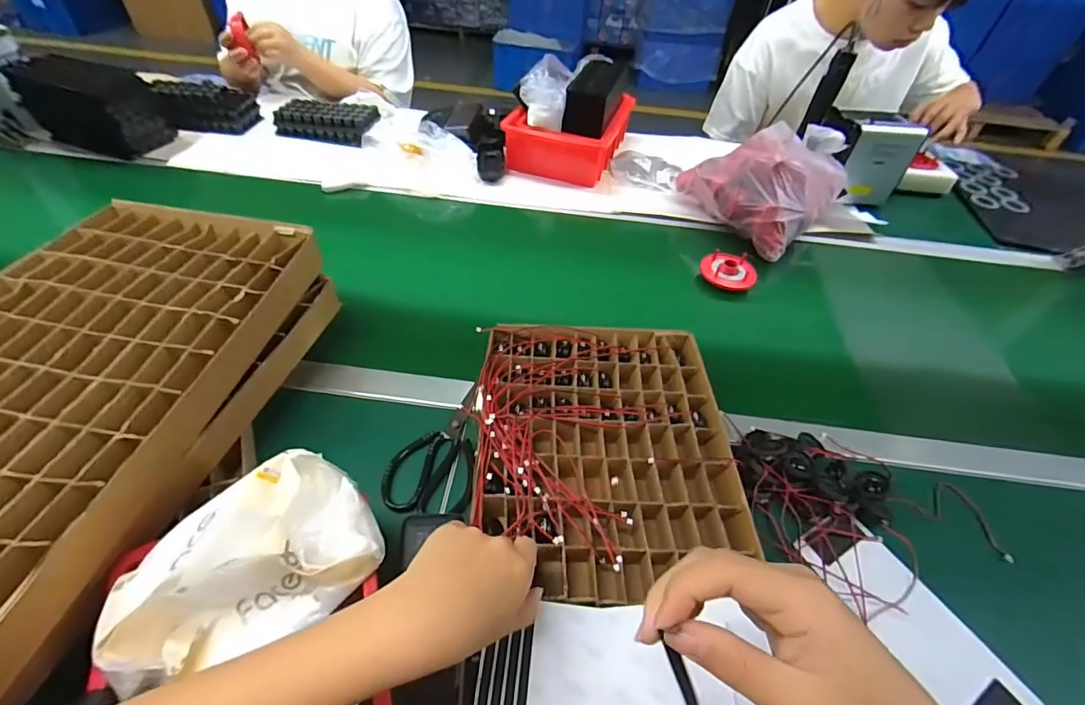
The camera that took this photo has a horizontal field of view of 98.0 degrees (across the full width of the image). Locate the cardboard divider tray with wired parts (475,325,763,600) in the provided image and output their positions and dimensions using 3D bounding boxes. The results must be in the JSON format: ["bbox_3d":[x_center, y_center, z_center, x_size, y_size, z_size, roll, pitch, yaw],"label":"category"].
[{"bbox_3d":[0.064,0.094,0.490,0.251,0.057,0.299,3,47,-2],"label":"cardboard divider tray with wired parts"}]

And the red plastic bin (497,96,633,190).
[{"bbox_3d":[0.056,-0.450,0.966,0.207,0.078,0.256,17,48,10],"label":"red plastic bin"}]

